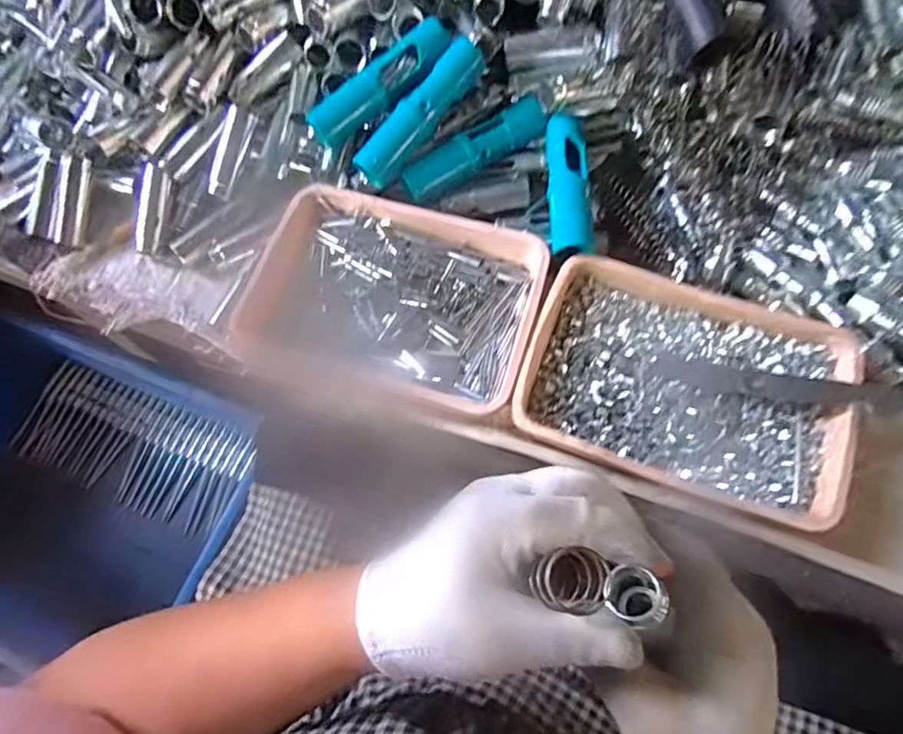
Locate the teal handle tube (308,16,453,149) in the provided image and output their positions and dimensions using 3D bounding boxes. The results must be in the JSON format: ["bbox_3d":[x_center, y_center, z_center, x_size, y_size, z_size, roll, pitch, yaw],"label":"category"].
[{"bbox_3d":[-0.051,-0.211,0.429,0.122,0.026,0.027,-39,72,3],"label":"teal handle tube"}]

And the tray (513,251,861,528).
[{"bbox_3d":[0.153,0.010,0.379,0.199,0.031,0.136,18,71,9],"label":"tray"}]

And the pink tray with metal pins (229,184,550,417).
[{"bbox_3d":[-0.043,-0.051,0.418,0.207,0.041,0.144,13,70,8],"label":"pink tray with metal pins"}]

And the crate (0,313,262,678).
[{"bbox_3d":[-0.468,0.133,0.665,0.391,0.121,0.333,19,71,10],"label":"crate"}]

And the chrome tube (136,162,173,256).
[{"bbox_3d":[-0.237,-0.125,0.456,0.016,0.012,0.070,7,87,5],"label":"chrome tube"}]

